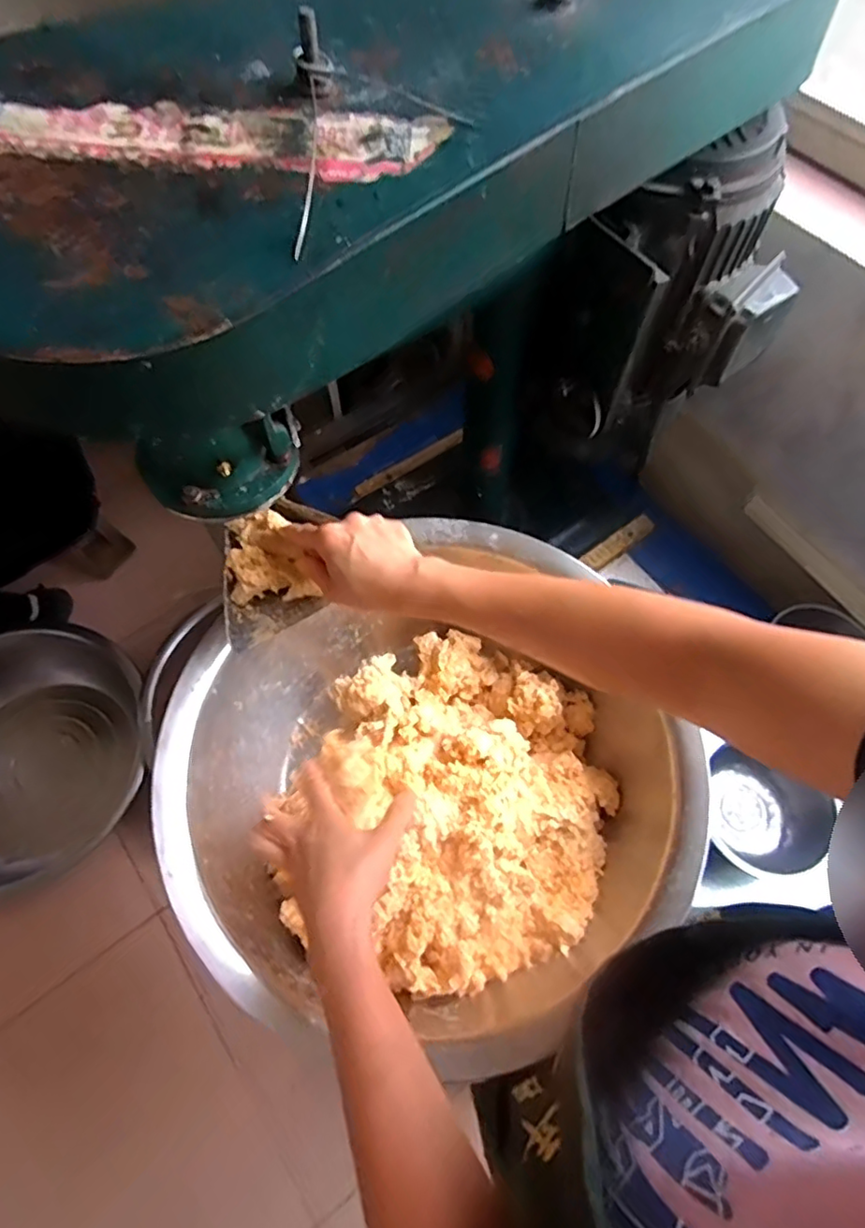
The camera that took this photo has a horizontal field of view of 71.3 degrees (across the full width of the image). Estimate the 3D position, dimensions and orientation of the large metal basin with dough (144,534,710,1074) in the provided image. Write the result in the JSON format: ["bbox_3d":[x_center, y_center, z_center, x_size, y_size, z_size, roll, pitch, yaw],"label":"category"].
[{"bbox_3d":[-0.009,0.161,0.579,0.419,0.143,0.396,1,65,-2],"label":"large metal basin with dough"}]

